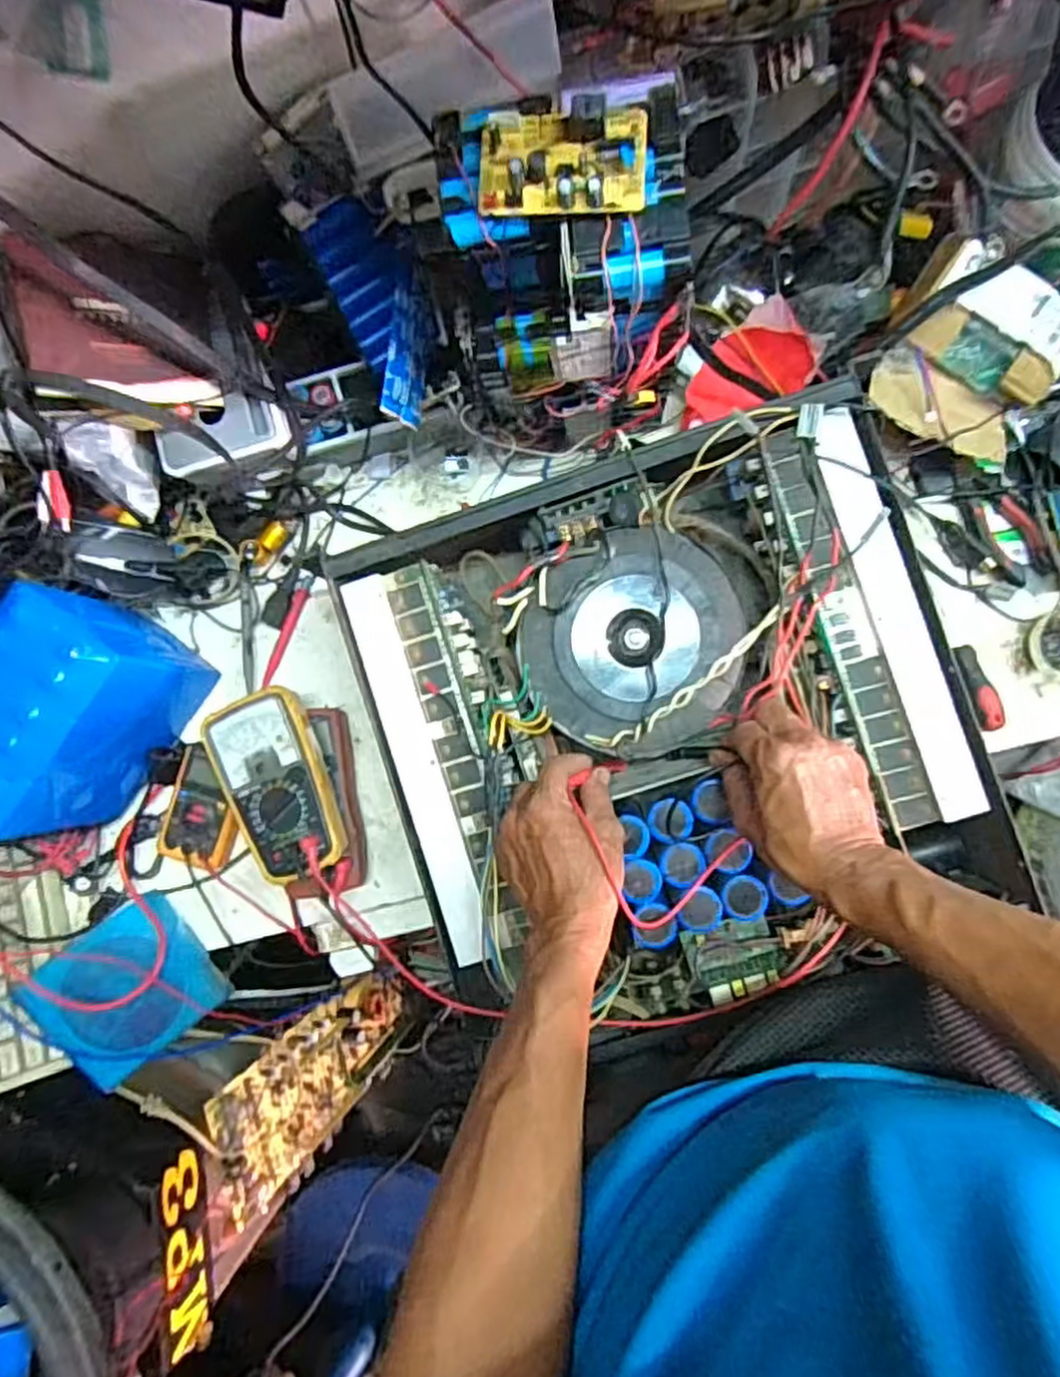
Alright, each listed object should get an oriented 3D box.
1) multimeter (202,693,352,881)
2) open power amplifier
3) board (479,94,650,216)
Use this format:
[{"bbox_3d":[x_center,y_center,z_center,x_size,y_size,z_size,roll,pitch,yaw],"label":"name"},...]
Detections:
[{"bbox_3d":[-0.224,0.085,0.658,0.083,0.033,0.163,-22,85,5],"label":"multimeter"},{"bbox_3d":[0.107,0.032,0.603,0.425,0.122,0.411,-18,85,6],"label":"open power amplifier"},{"bbox_3d":[0.018,-0.298,0.421,0.093,0.017,0.056,4,88,7],"label":"board"}]

